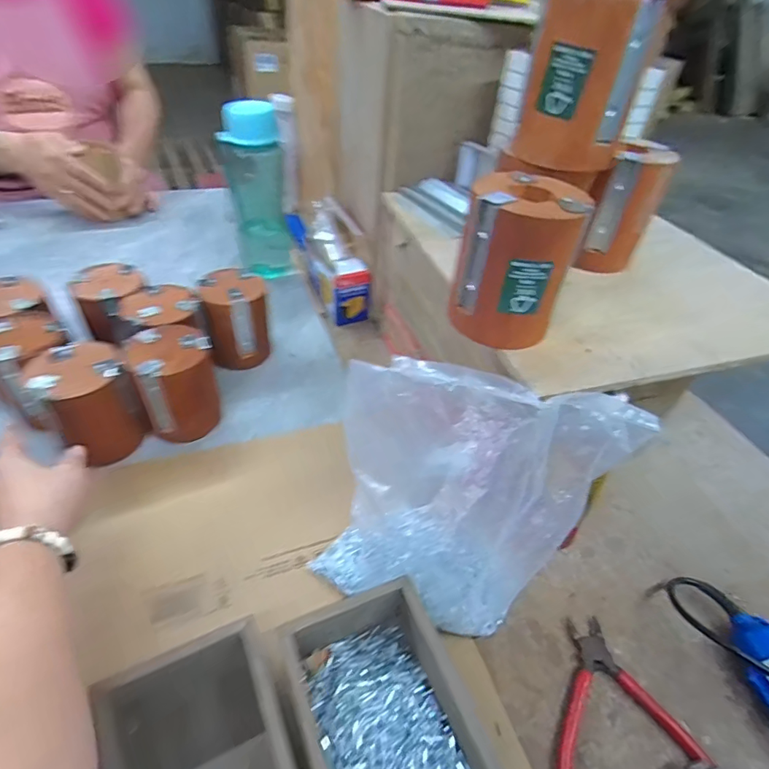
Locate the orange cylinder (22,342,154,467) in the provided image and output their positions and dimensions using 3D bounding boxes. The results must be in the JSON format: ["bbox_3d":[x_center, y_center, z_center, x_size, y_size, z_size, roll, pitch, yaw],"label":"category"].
[{"bbox_3d":[-0.284,0.021,0.455,0.081,0.095,0.077,35,50,25],"label":"orange cylinder"}]

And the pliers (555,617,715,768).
[{"bbox_3d":[0.176,0.250,0.354,0.125,0.012,0.134,2,44,-6],"label":"pliers"}]

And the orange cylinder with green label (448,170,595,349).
[{"bbox_3d":[0.092,-0.085,0.329,0.077,0.103,0.062,16,45,9],"label":"orange cylinder with green label"}]

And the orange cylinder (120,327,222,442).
[{"bbox_3d":[-0.216,0.001,0.487,0.076,0.098,0.075,-20,50,-25],"label":"orange cylinder"}]

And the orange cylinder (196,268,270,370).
[{"bbox_3d":[-0.180,-0.076,0.573,0.074,0.105,0.072,-11,47,-19],"label":"orange cylinder"}]

